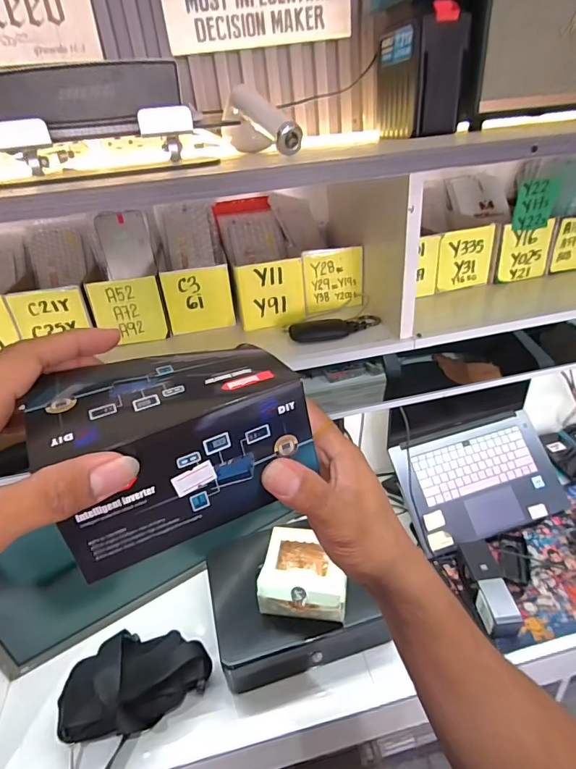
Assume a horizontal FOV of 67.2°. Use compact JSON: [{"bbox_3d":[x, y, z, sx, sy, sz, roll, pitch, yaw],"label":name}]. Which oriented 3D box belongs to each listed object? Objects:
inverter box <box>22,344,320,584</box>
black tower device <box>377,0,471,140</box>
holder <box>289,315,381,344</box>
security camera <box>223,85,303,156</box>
[{"bbox_3d":[-0.060,0.032,0.245,0.132,0.080,0.077,-16,32,-17],"label":"inverter box"},{"bbox_3d":[0.171,-0.402,0.567,0.071,0.128,0.106,-13,31,-13],"label":"black tower device"},{"bbox_3d":[0.067,-0.080,0.596,0.130,0.016,0.039,-14,31,-14],"label":"holder"},{"bbox_3d":[-0.039,-0.324,0.537,0.059,0.069,0.175,-13,31,-13],"label":"security camera"}]

